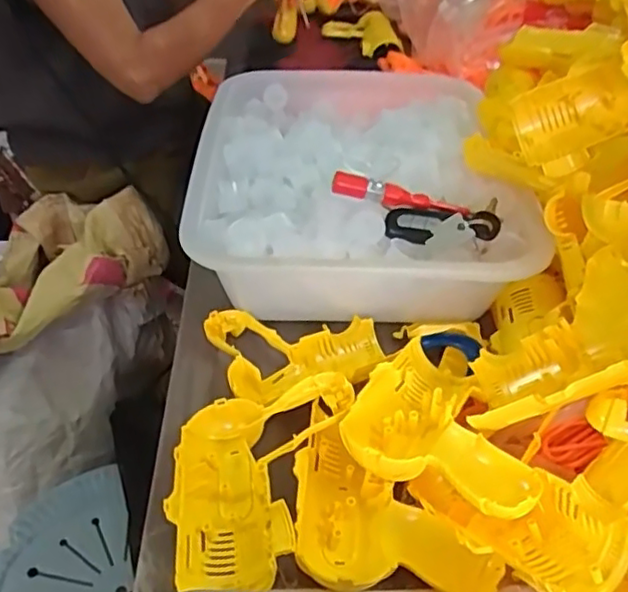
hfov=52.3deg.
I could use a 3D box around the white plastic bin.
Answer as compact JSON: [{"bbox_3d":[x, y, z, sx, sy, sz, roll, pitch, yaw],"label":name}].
[{"bbox_3d":[0.032,-0.122,0.646,0.293,0.096,0.382,-1,40,-3],"label":"white plastic bin"}]

